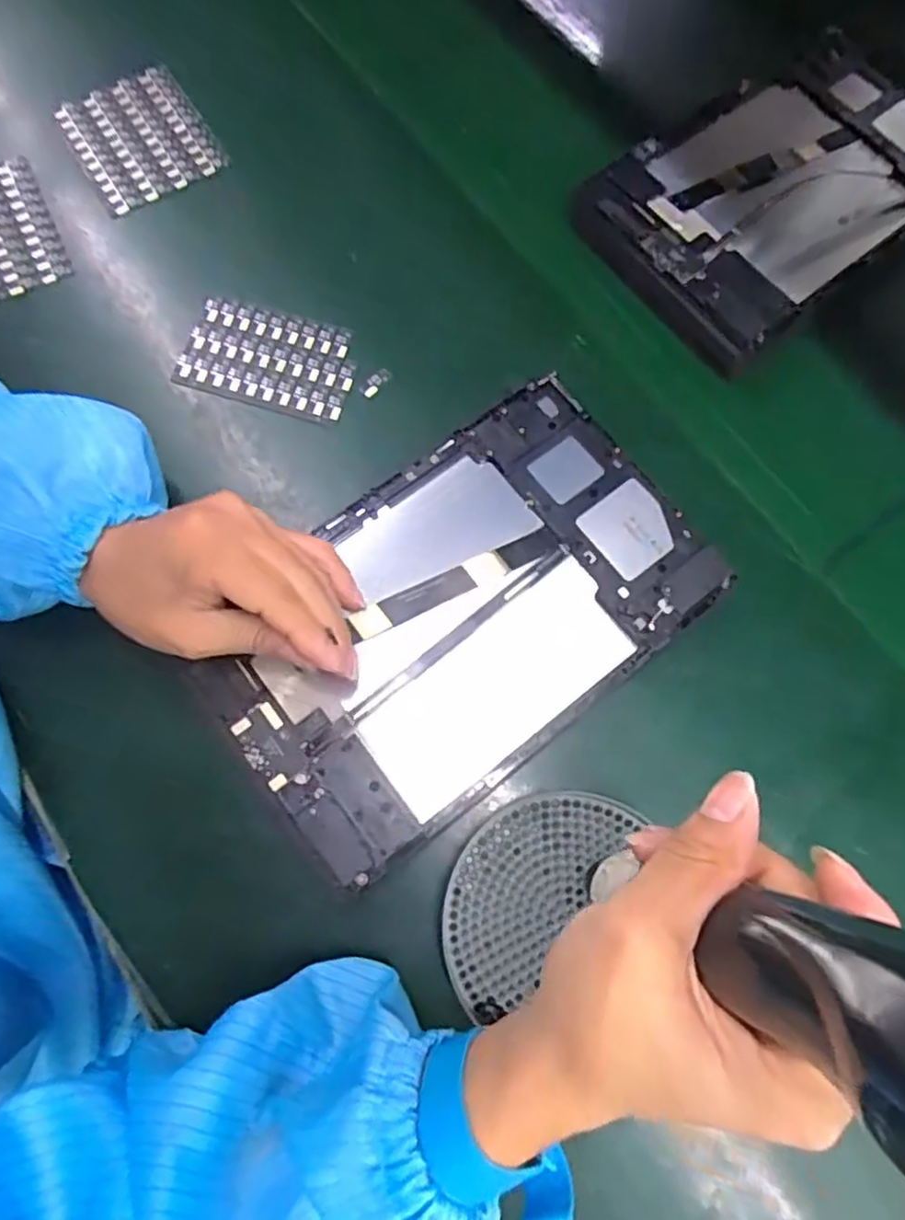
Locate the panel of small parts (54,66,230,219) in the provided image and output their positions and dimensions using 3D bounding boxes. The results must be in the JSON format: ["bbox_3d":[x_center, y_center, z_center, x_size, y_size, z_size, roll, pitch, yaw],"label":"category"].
[{"bbox_3d":[-0.206,-0.310,0.451,0.082,0.013,0.098,-33,69,-5],"label":"panel of small parts"}]

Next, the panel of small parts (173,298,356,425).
[{"bbox_3d":[-0.107,-0.148,0.405,0.099,0.009,0.060,14,72,13],"label":"panel of small parts"}]

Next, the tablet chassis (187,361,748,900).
[{"bbox_3d":[0.001,0.003,0.335,0.241,0.019,0.147,-38,76,-11],"label":"tablet chassis"}]

